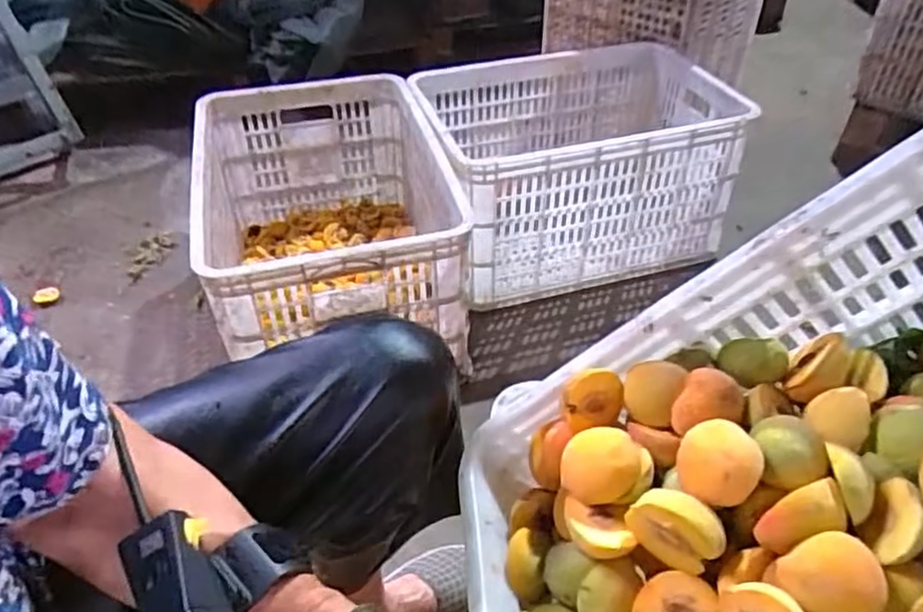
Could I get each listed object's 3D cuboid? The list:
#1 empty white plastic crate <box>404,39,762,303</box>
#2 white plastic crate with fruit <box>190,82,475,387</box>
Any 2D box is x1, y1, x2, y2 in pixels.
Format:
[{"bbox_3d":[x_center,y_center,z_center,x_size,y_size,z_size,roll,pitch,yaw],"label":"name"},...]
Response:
[{"bbox_3d":[0.205,-0.257,1.240,0.537,0.290,0.363,-10,43,-10],"label":"empty white plastic crate"},{"bbox_3d":[-0.210,-0.130,1.083,0.350,0.277,0.511,-12,43,-11],"label":"white plastic crate with fruit"}]

